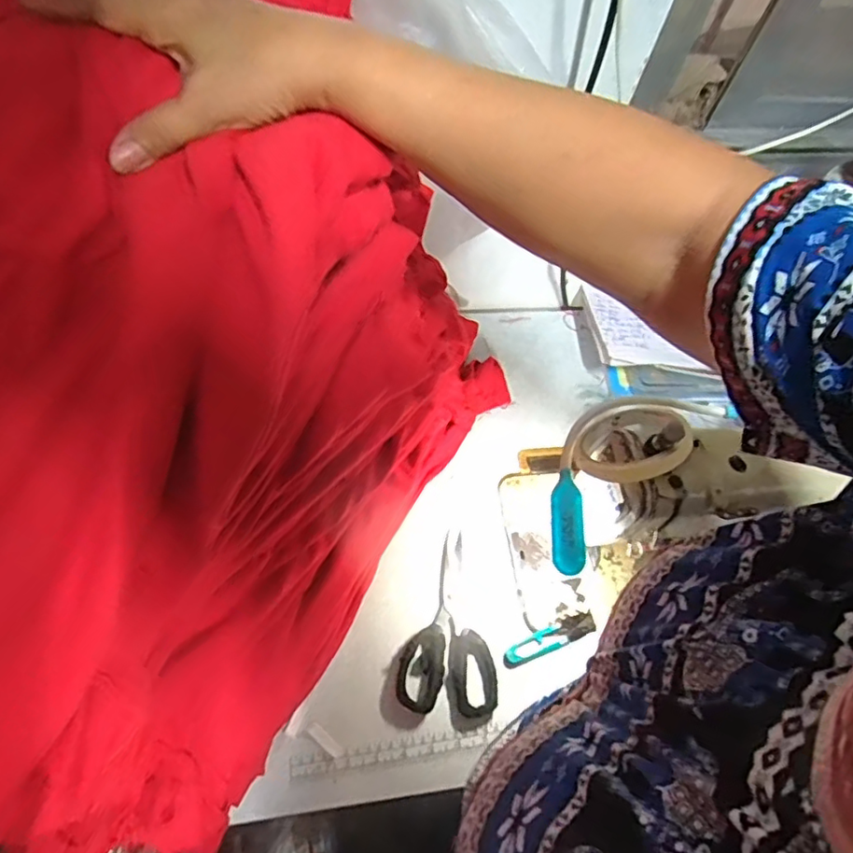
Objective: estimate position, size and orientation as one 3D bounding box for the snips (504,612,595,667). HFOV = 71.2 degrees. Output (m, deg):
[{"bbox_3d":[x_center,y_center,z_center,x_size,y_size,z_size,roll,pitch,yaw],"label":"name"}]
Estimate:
[{"bbox_3d":[0.124,0.213,0.598,0.104,0.016,0.022,-21,55,-16],"label":"snips"}]

